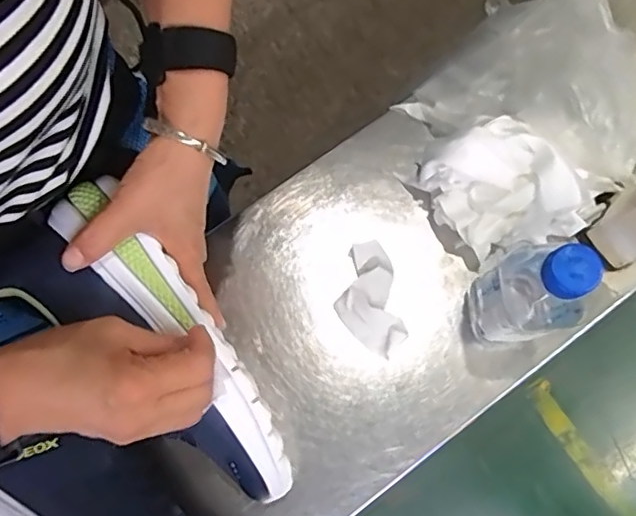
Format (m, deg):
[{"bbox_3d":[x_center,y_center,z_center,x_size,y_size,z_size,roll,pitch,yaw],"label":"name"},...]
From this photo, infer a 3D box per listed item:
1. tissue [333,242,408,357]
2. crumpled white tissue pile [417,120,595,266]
[{"bbox_3d":[0.042,0.035,0.500,0.052,0.015,0.099,-11,75,-3],"label":"tissue"},{"bbox_3d":[0.159,-0.060,0.501,0.116,0.061,0.118,-27,77,-7],"label":"crumpled white tissue pile"}]

